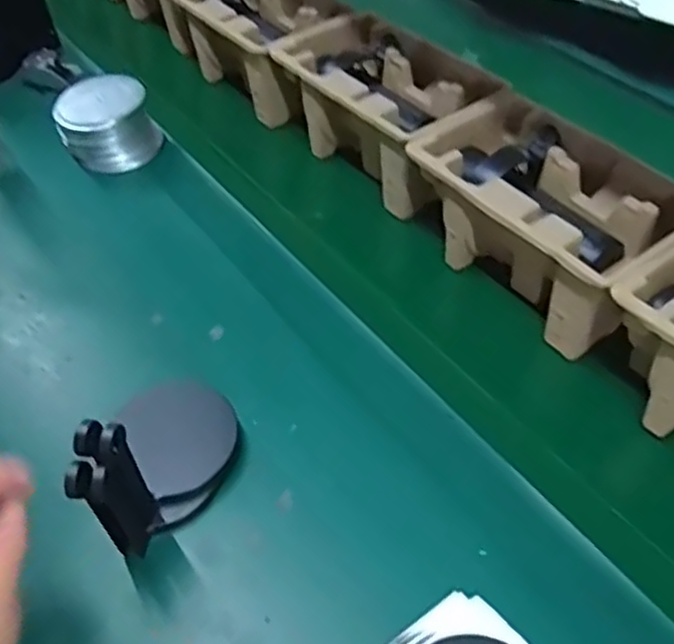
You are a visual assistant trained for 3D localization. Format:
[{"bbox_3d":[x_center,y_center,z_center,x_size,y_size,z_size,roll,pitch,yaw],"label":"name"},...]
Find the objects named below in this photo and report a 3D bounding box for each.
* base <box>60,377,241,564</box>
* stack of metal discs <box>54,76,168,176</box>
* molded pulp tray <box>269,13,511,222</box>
[{"bbox_3d":[-0.111,0.090,0.451,0.111,0.125,0.029,-33,57,-25],"label":"base"},{"bbox_3d":[-0.262,-0.222,0.784,0.115,0.082,0.090,-20,53,-17],"label":"stack of metal discs"},{"bbox_3d":[0.045,-0.227,0.748,0.151,0.108,0.236,-35,58,-26],"label":"molded pulp tray"}]

